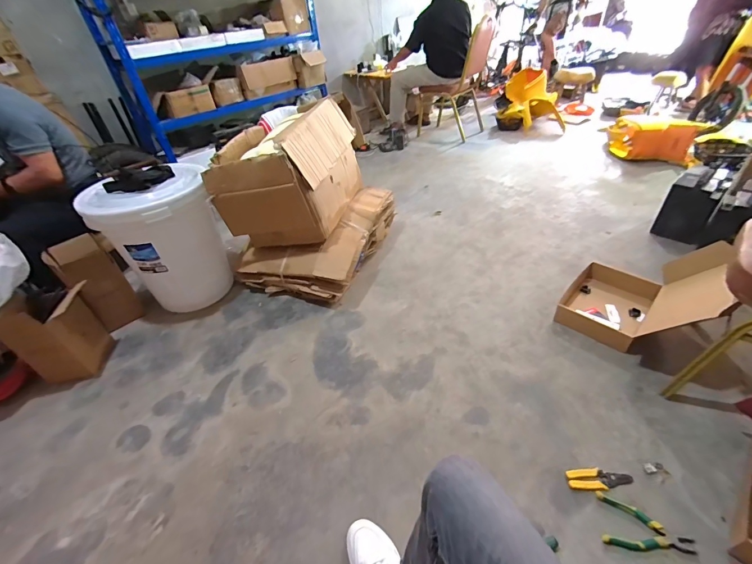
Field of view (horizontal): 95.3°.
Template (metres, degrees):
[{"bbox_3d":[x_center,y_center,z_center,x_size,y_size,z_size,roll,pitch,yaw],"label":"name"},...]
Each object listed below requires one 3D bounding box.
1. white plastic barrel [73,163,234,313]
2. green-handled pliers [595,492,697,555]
[{"bbox_3d":[-0.885,-0.182,1.513,0.376,0.518,0.401,12,42,21],"label":"white plastic barrel"},{"bbox_3d":[0.660,0.610,0.840,0.195,0.016,0.111,10,41,19],"label":"green-handled pliers"}]

